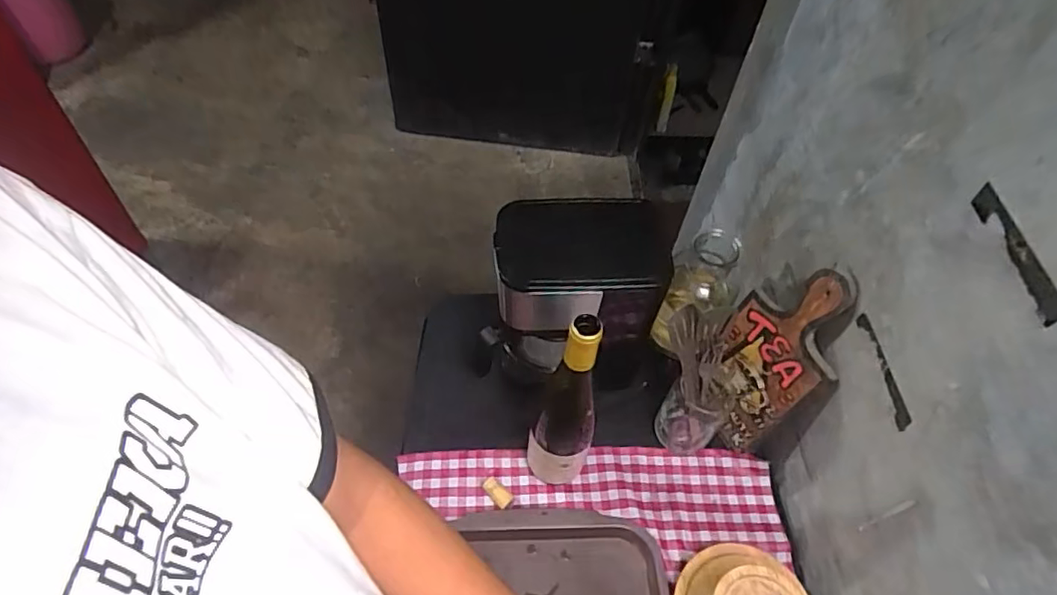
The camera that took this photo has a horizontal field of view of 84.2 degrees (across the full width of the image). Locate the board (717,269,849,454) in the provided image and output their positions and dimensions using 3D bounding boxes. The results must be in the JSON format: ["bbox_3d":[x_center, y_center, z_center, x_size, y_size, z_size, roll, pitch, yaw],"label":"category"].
[{"bbox_3d":[0.297,0.074,0.728,0.016,0.270,0.133,-7,54,-28],"label":"board"}]

